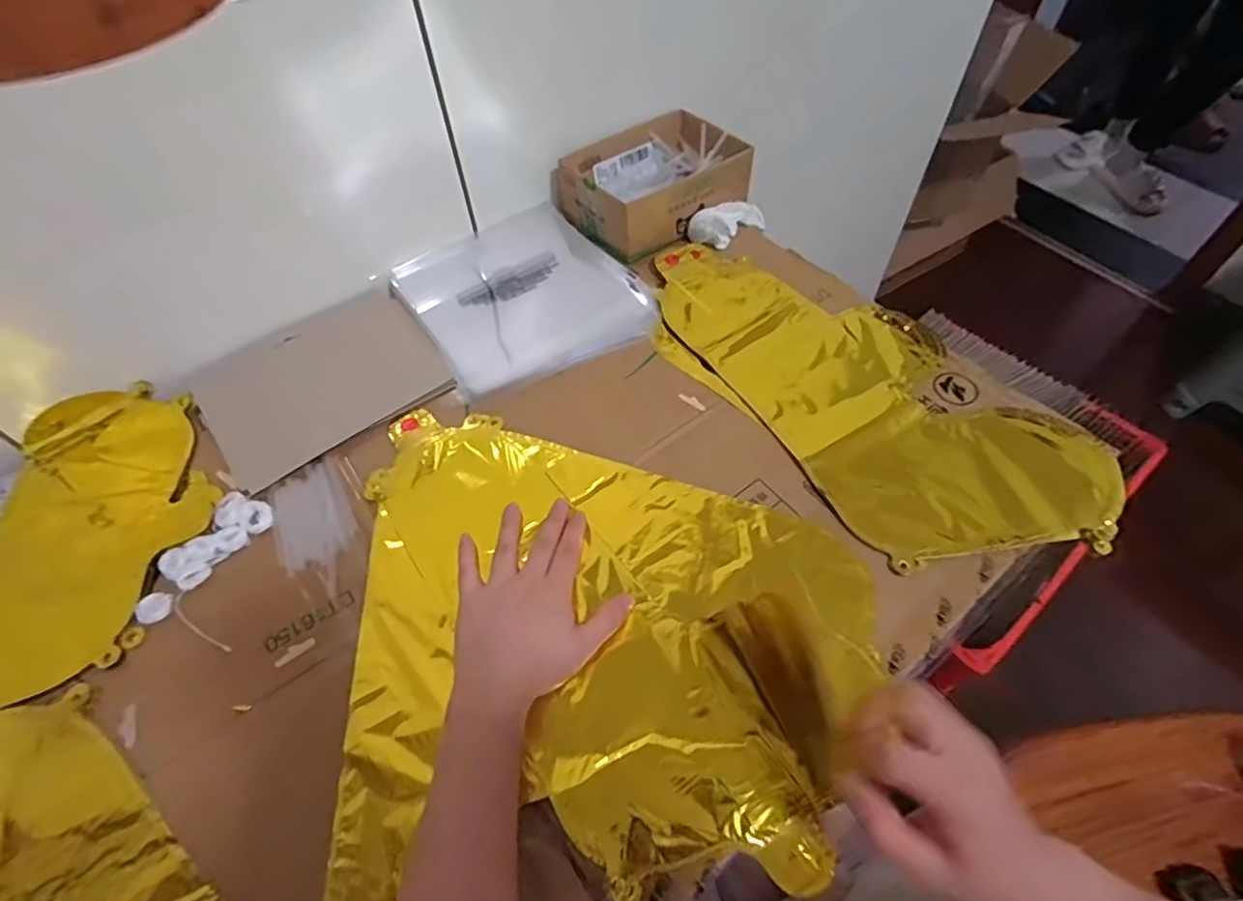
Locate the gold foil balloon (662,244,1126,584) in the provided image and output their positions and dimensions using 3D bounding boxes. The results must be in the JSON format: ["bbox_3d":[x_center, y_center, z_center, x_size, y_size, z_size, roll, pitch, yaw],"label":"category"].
[{"bbox_3d":[0.200,-0.068,0.538,0.212,0.018,0.428,-31,61,-18],"label":"gold foil balloon"}]

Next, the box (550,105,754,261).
[{"bbox_3d":[0.035,-0.305,0.670,0.189,0.055,0.154,-32,59,-18],"label":"box"}]

